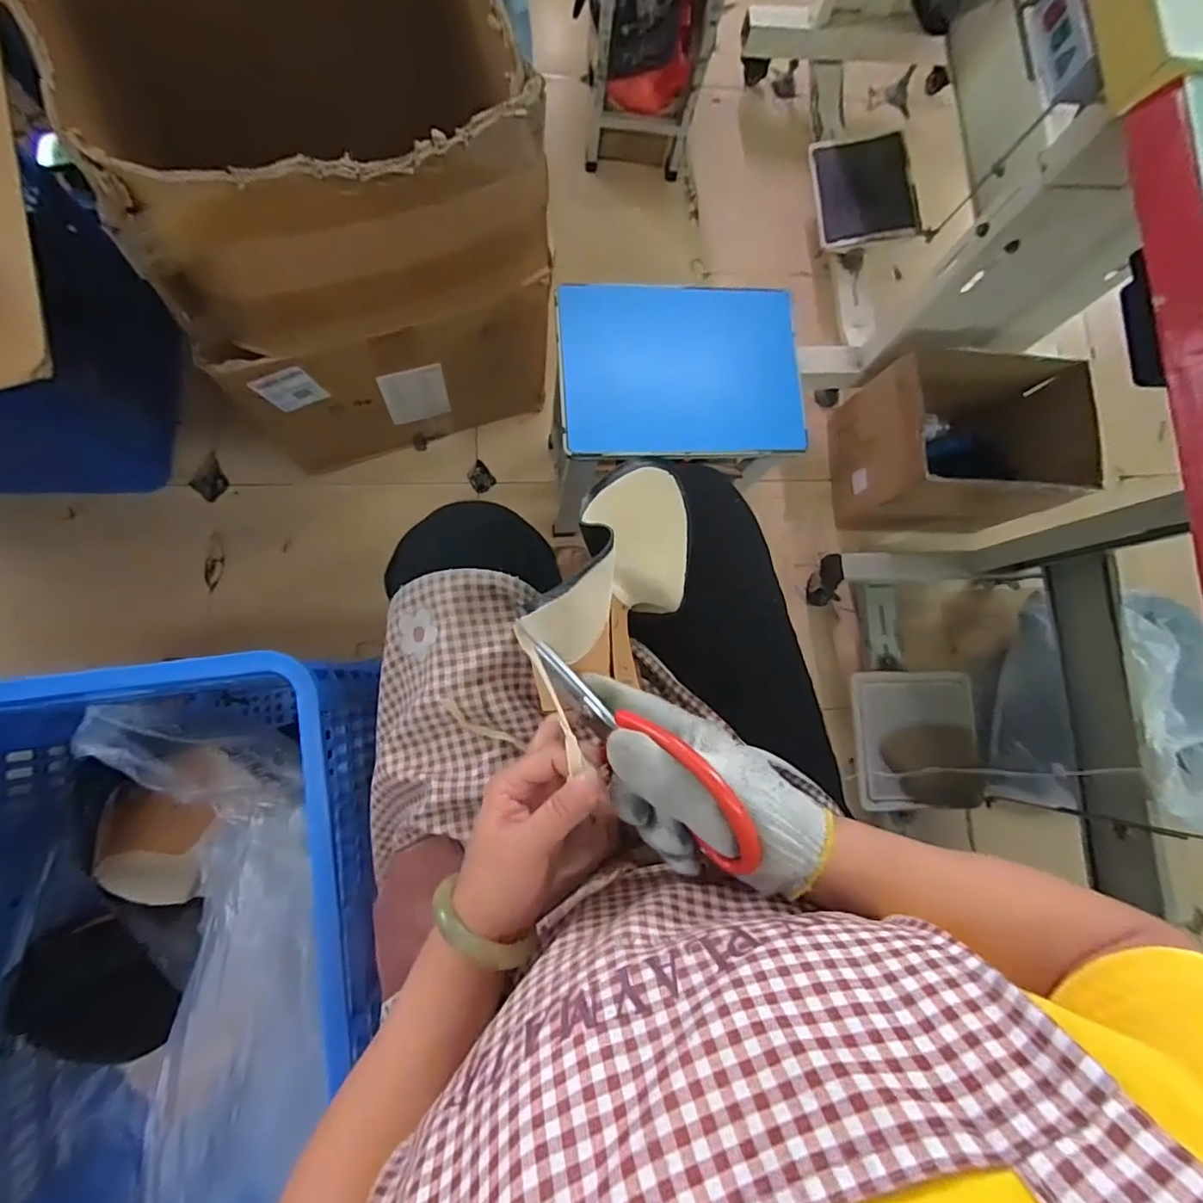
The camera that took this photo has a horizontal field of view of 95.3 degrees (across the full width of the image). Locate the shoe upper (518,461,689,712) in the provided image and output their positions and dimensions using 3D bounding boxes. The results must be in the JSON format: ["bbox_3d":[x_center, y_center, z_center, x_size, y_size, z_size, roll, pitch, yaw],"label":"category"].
[{"bbox_3d":[0.018,-0.025,0.396,0.037,0.163,0.151,8,92,32],"label":"shoe upper"}]

